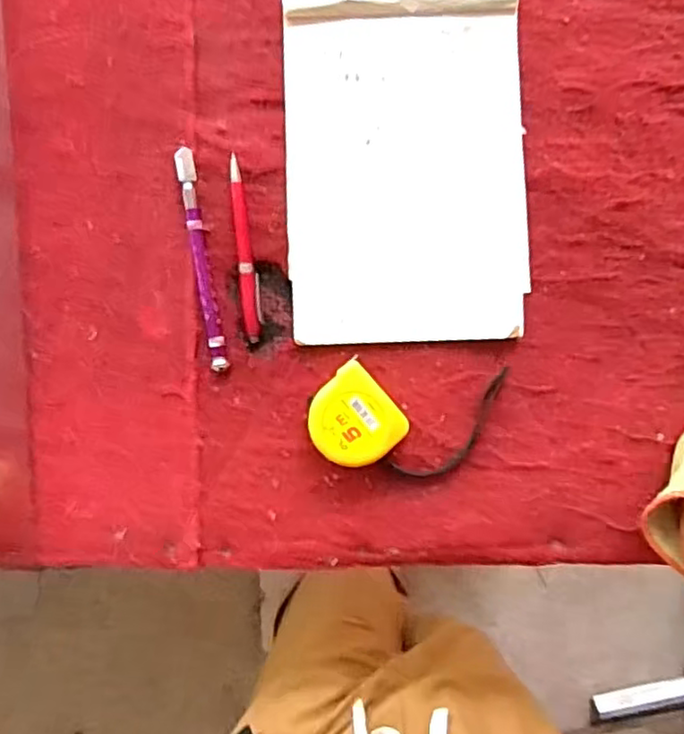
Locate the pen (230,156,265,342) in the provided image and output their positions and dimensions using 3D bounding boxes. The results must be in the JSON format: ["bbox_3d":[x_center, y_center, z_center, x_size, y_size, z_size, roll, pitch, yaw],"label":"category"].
[{"bbox_3d":[-0.072,-0.088,0.483,0.015,0.007,0.135,-5,93,-1],"label":"pen"}]

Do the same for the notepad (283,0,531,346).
[{"bbox_3d":[0.050,-0.150,0.488,0.180,0.010,0.259,-3,93,-1],"label":"notepad"}]

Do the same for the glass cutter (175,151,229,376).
[{"bbox_3d":[-0.105,-0.079,0.480,0.013,0.010,0.164,-9,93,-1],"label":"glass cutter"}]

